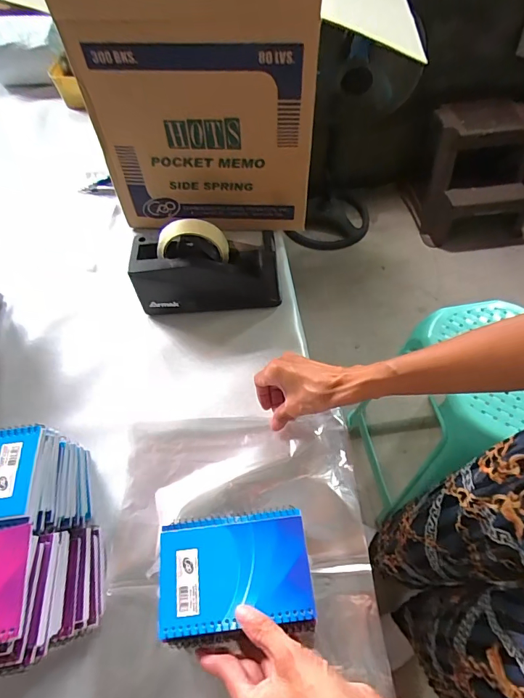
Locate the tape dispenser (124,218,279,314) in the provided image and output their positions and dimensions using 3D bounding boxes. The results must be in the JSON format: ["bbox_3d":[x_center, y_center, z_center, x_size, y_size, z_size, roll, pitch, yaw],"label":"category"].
[{"bbox_3d":[-0.078,-0.115,0.572,0.198,0.125,0.072,-4,55,0],"label":"tape dispenser"}]

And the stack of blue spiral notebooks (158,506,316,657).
[{"bbox_3d":[-0.024,0.207,0.369,0.131,0.031,0.102,-6,55,-1],"label":"stack of blue spiral notebooks"}]

